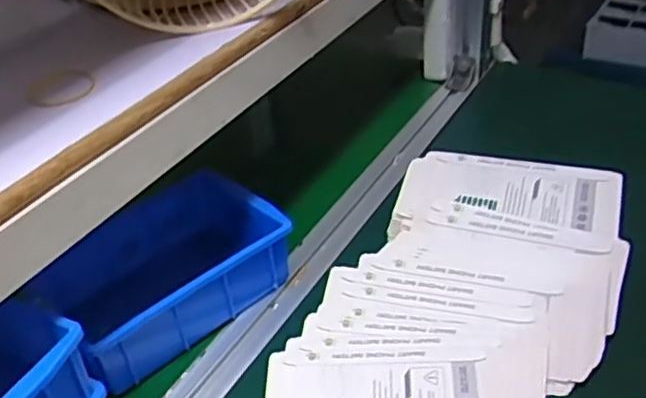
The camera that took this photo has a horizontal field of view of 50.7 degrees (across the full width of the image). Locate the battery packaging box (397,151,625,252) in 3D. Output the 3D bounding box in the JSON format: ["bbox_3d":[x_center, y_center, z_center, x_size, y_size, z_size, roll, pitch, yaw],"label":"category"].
[{"bbox_3d":[0.164,-0.001,0.611,0.187,0.011,0.088,9,51,20],"label":"battery packaging box"}]

